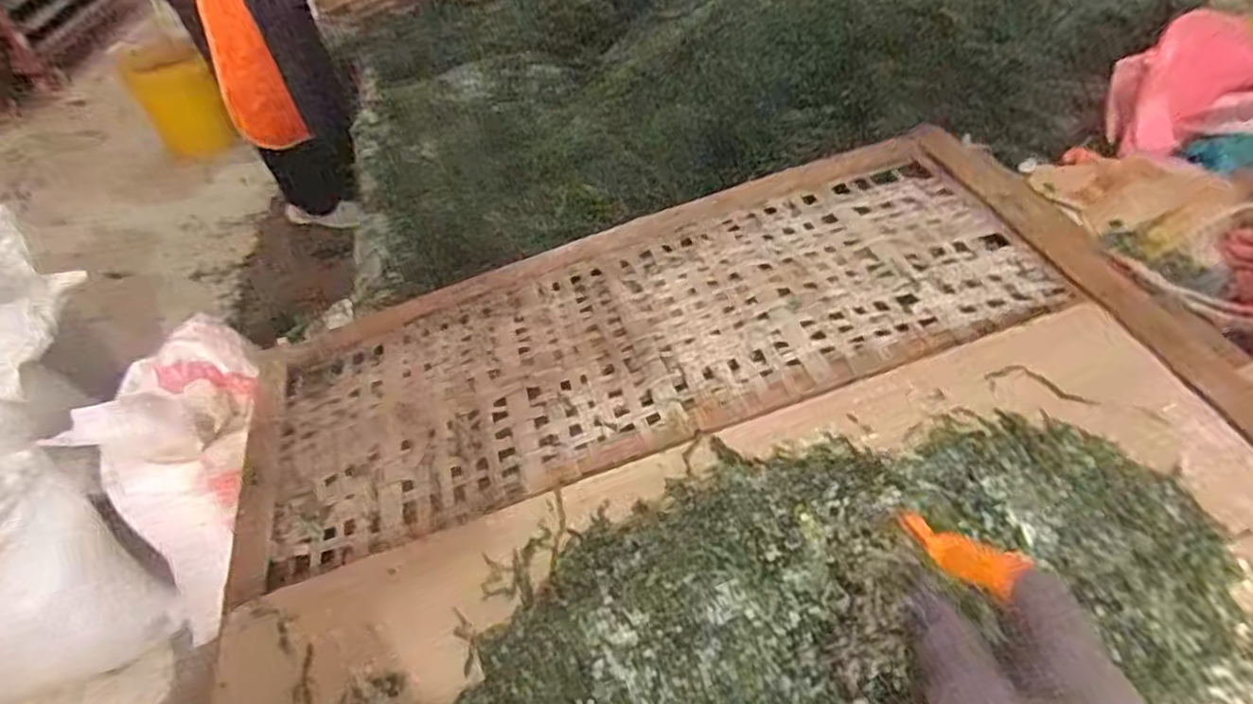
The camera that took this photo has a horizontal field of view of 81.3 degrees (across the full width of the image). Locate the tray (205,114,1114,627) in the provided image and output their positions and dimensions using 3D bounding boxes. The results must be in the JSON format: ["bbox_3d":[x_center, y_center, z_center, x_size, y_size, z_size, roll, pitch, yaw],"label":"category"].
[{"bbox_3d":[0.006,-0.018,0.697,0.773,0.033,0.329,-19,41,0],"label":"tray"}]

